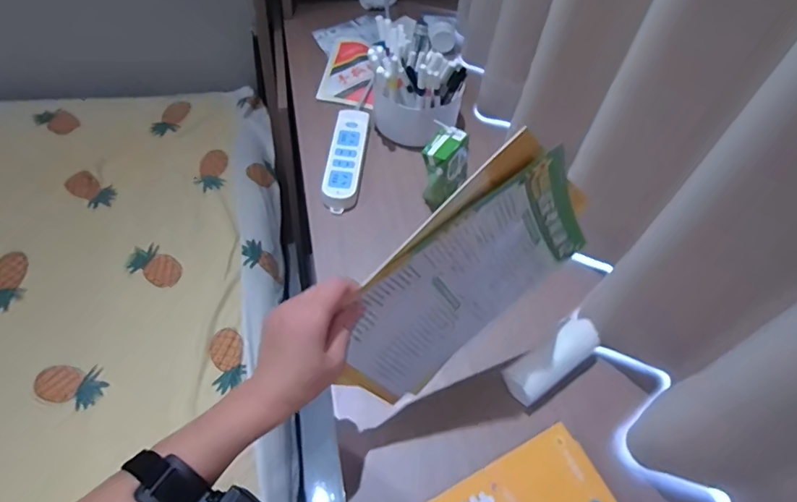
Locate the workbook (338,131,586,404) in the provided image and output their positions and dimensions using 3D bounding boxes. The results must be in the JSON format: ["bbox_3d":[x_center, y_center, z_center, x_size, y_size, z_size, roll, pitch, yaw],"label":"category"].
[{"bbox_3d":[0.057,0.034,0.506,0.290,0.213,0.020,-46,51,10],"label":"workbook"}]

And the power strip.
[{"bbox_3d":[-0.081,-0.147,0.813,0.055,0.037,0.207,6,54,-1],"label":"power strip"}]

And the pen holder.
[{"bbox_3d":[0.027,-0.258,0.830,0.150,0.157,0.123,8,54,1],"label":"pen holder"}]

